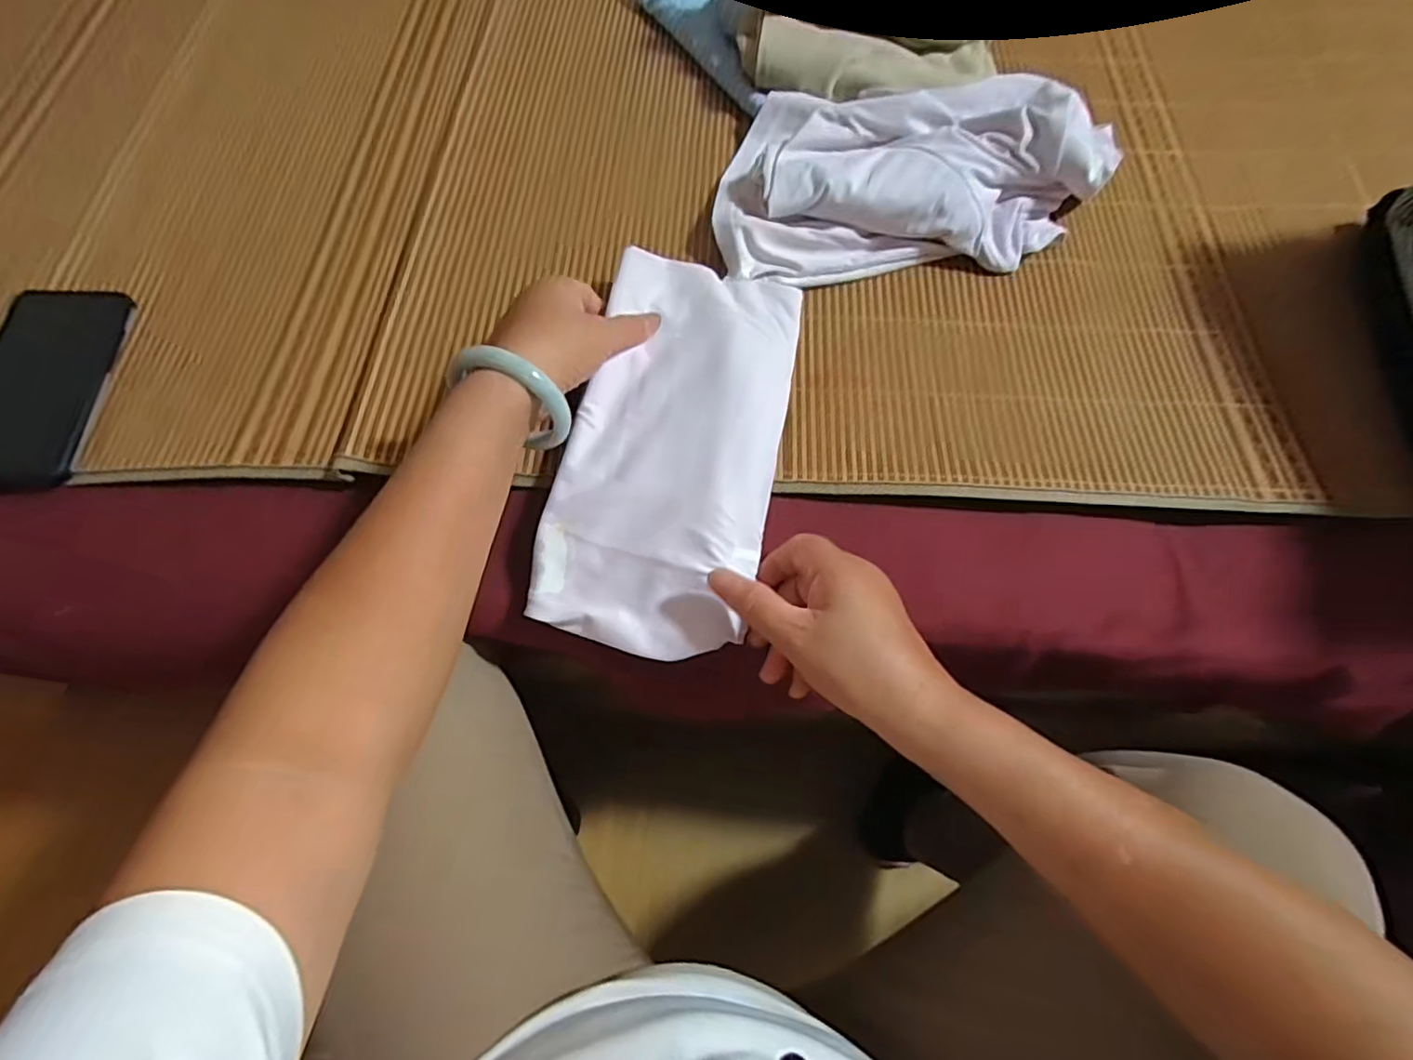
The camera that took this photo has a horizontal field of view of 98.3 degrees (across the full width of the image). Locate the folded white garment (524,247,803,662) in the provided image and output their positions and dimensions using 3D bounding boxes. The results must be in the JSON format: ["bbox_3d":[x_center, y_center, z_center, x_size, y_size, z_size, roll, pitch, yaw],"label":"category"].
[{"bbox_3d":[-0.019,-0.063,0.404,0.134,0.032,0.279,12,71,5],"label":"folded white garment"}]

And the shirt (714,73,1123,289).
[{"bbox_3d":[0.161,-0.296,0.491,0.315,0.076,0.180,-5,67,-4],"label":"shirt"}]

